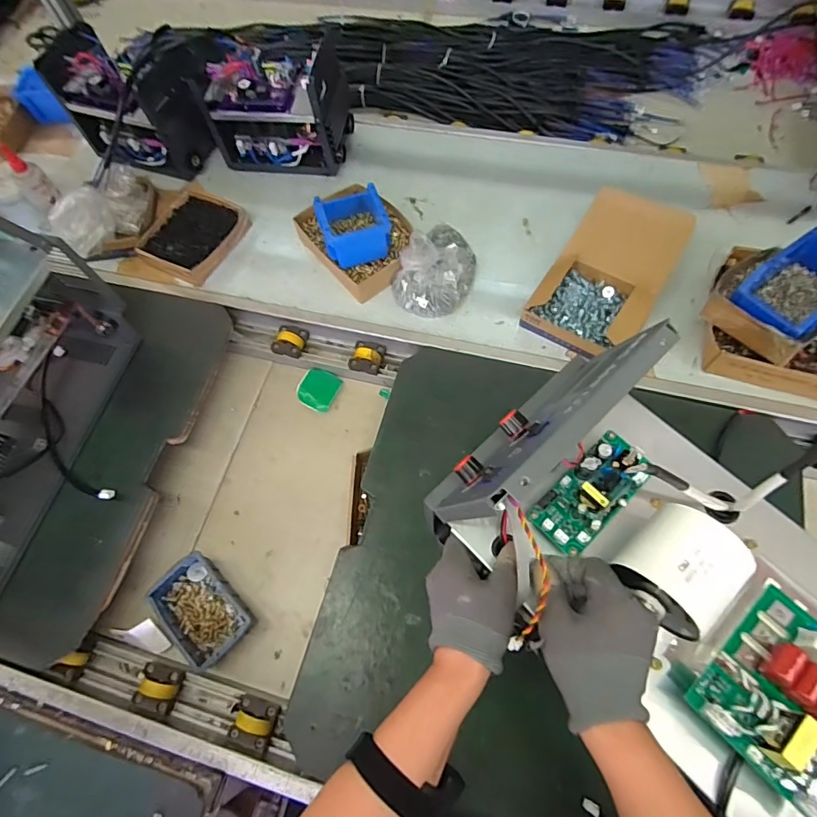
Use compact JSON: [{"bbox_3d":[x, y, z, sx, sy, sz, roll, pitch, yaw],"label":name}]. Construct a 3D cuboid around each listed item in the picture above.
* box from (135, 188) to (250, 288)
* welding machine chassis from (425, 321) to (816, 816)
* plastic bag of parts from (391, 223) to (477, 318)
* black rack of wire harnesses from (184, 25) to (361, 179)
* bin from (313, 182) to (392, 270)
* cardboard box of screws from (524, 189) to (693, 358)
[{"bbox_3d":[-0.400,-0.324,0.907,0.149,0.044,0.181,24,70,14],"label":"box"},{"bbox_3d":[0.261,0.161,0.368,0.221,0.162,0.474,-42,64,-16],"label":"welding machine chassis"},{"bbox_3d":[0.056,-0.253,0.805,0.119,0.099,0.179,30,72,16],"label":"plastic bag of parts"},{"bbox_3d":[-0.249,-0.587,0.928,0.245,0.185,0.149,8,67,8],"label":"black rack of wire harnesses"},{"bbox_3d":[-0.101,-0.322,0.821,0.112,0.067,0.145,-20,66,-5],"label":"bin"},{"bbox_3d":[0.323,-0.216,0.770,0.164,0.089,0.259,32,72,17],"label":"cardboard box of screws"}]

